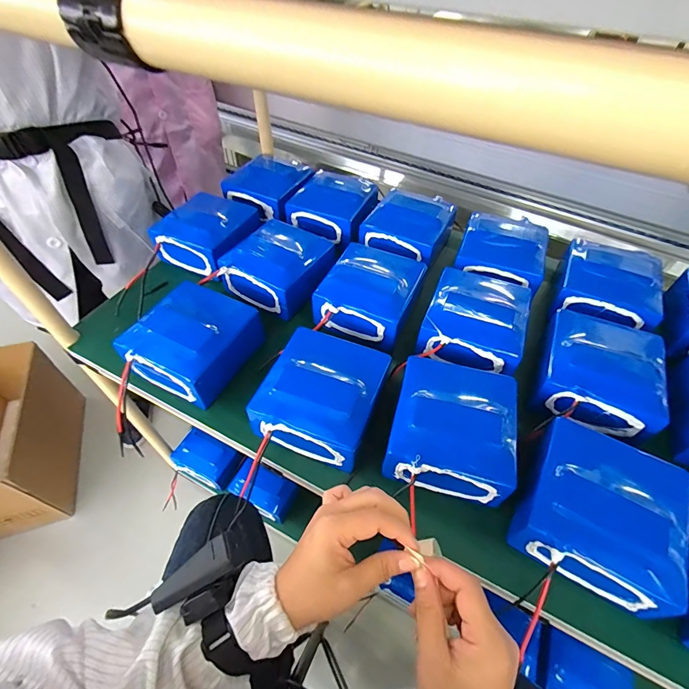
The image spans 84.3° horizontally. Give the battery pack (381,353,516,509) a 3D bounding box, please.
[{"bbox_3d":[0.131,0.100,0.466,0.138,0.071,0.158,12,53,9],"label":"battery pack"}]

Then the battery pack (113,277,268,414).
[{"bbox_3d":[-0.223,-0.006,0.553,0.140,0.083,0.164,23,56,18],"label":"battery pack"}]

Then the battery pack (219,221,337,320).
[{"bbox_3d":[-0.109,-0.133,0.656,0.151,0.069,0.163,29,57,21],"label":"battery pack"}]

